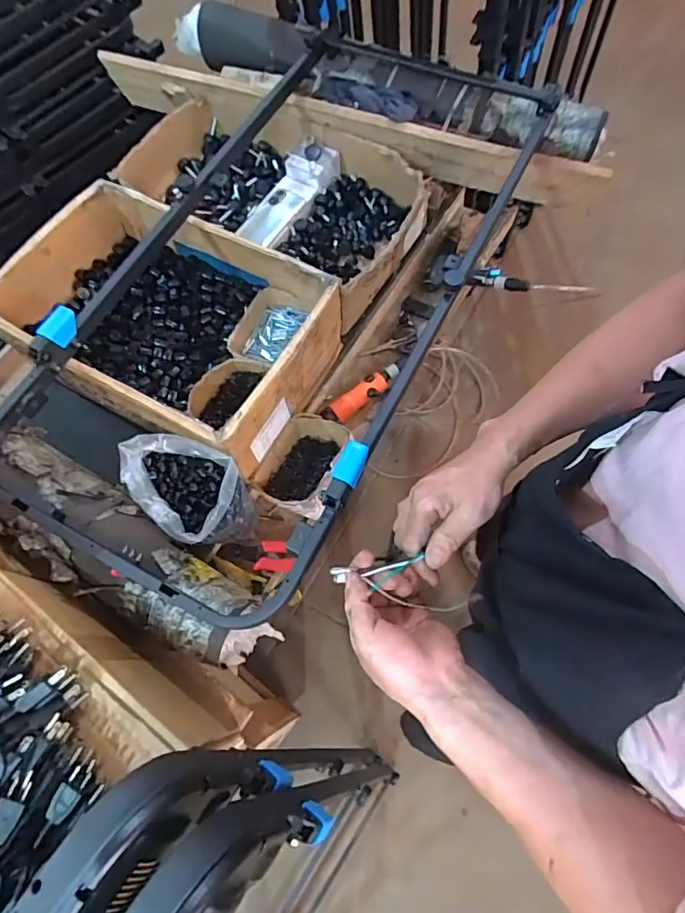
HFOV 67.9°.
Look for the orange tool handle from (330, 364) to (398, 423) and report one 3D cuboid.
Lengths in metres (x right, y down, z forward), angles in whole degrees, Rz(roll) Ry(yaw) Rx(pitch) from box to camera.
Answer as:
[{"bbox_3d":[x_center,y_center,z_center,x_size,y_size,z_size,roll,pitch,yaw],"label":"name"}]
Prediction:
[{"bbox_3d":[0.045,-0.125,0.961,0.147,0.040,0.035,-32,70,-11],"label":"orange tool handle"}]

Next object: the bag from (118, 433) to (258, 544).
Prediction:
[{"bbox_3d":[-0.234,0.052,0.775,0.197,0.127,0.129,29,72,13],"label":"bag"}]

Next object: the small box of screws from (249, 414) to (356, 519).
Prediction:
[{"bbox_3d":[-0.062,0.015,0.864,0.146,0.082,0.169,19,70,10],"label":"small box of screws"}]

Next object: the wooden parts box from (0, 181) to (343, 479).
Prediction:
[{"bbox_3d":[-0.310,-0.242,0.905,0.541,0.148,0.348,28,71,13],"label":"wooden parts box"}]

